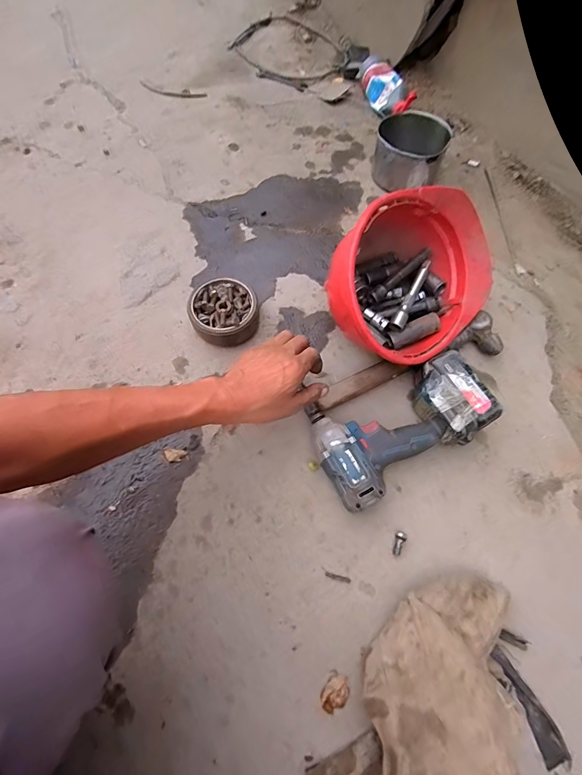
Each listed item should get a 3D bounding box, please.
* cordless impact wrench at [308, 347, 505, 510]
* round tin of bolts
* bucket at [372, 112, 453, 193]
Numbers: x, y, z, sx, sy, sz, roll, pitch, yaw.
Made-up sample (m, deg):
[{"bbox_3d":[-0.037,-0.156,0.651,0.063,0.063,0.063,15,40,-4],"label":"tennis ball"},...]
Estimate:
[{"bbox_3d":[0.144,0.049,0.524,0.237,0.085,0.142,-28,70,-13],"label":"cordless impact wrench"},{"bbox_3d":[-0.105,-0.117,0.601,0.102,0.056,0.101,1,66,-2],"label":"round tin of bolts"},{"bbox_3d":[0.230,-0.467,0.755,0.126,0.090,0.138,1,66,-2],"label":"bucket"}]

